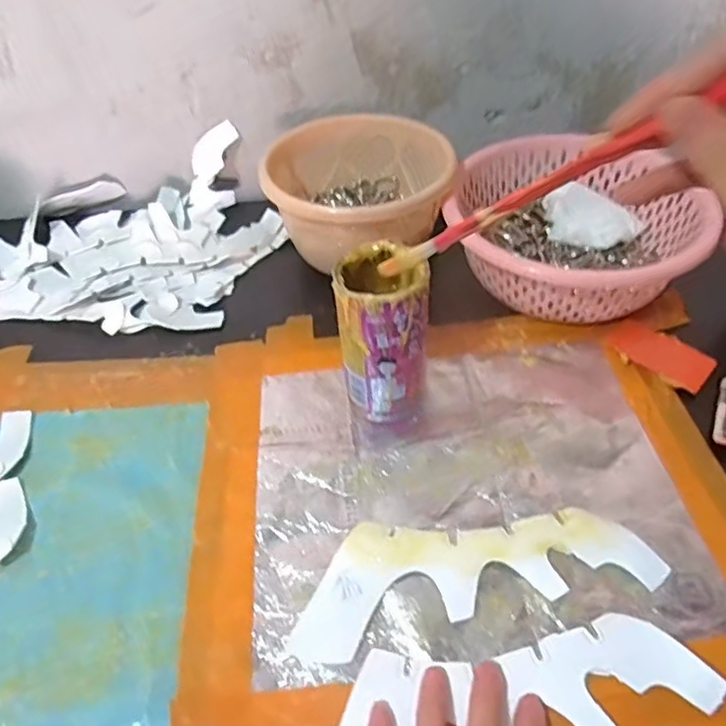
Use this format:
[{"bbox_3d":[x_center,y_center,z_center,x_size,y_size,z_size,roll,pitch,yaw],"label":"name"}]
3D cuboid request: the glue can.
[{"bbox_3d":[0.016,-0.021,0.466,0.065,0.118,0.065,-1,46,1],"label":"glue can"}]

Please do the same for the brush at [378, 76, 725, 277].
[{"bbox_3d":[0.098,-0.089,0.295,0.259,0.011,0.009,-22,27,45],"label":"brush"}]

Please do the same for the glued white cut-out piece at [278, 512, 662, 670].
[{"bbox_3d":[0.068,0.127,0.397,0.226,0.006,0.073,-10,50,-8],"label":"glued white cut-out piece"}]

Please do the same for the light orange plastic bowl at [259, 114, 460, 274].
[{"bbox_3d":[-0.007,-0.154,0.611,0.171,0.104,0.158,-1,46,1],"label":"light orange plastic bowl"}]

